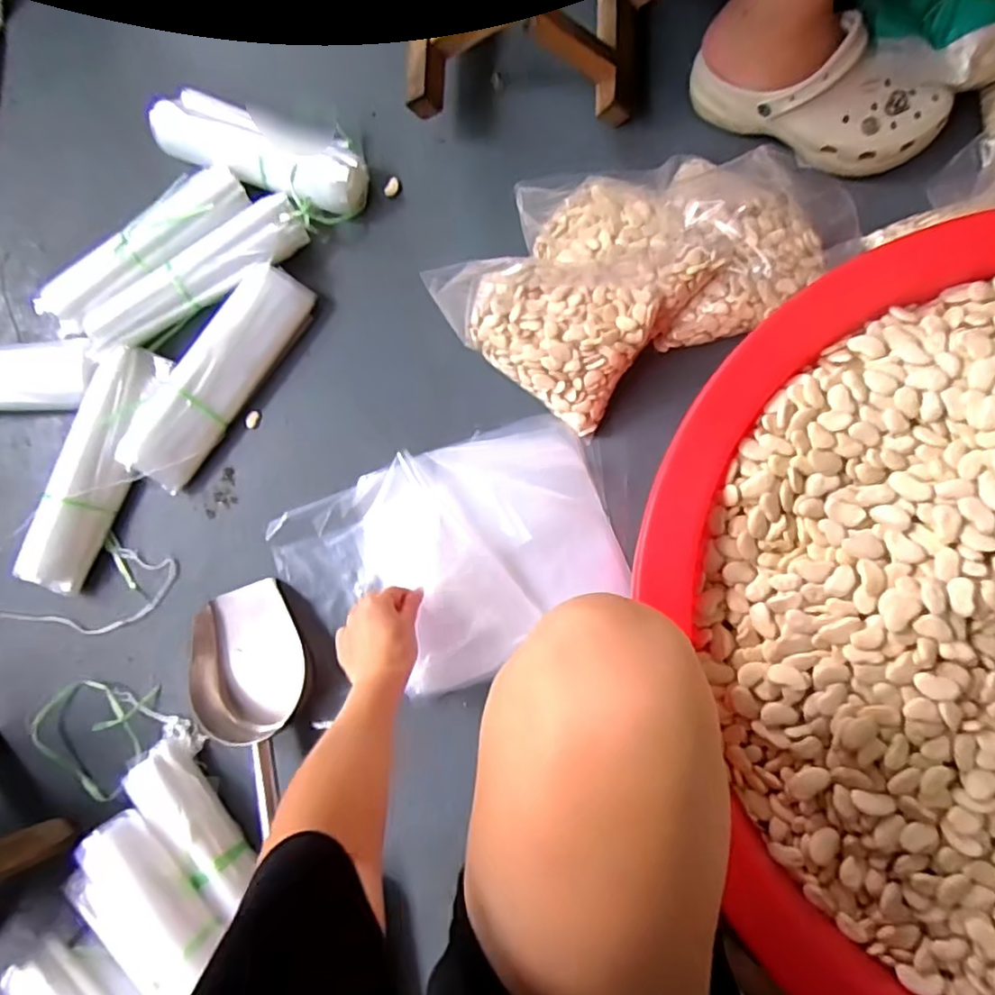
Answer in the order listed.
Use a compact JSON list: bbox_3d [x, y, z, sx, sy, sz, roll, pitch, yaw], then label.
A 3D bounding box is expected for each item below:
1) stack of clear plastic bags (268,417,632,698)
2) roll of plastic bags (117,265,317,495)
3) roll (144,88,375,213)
[{"bbox_3d":[-0.050,0.068,0.662,0.356,0.030,0.240,-22,77,3],"label":"stack of clear plastic bags"},{"bbox_3d":[-0.329,-0.144,0.722,0.088,0.055,0.284,35,87,8],"label":"roll of plastic bags"},{"bbox_3d":[-0.293,-0.422,0.756,0.281,0.053,0.091,22,84,11],"label":"roll"}]

